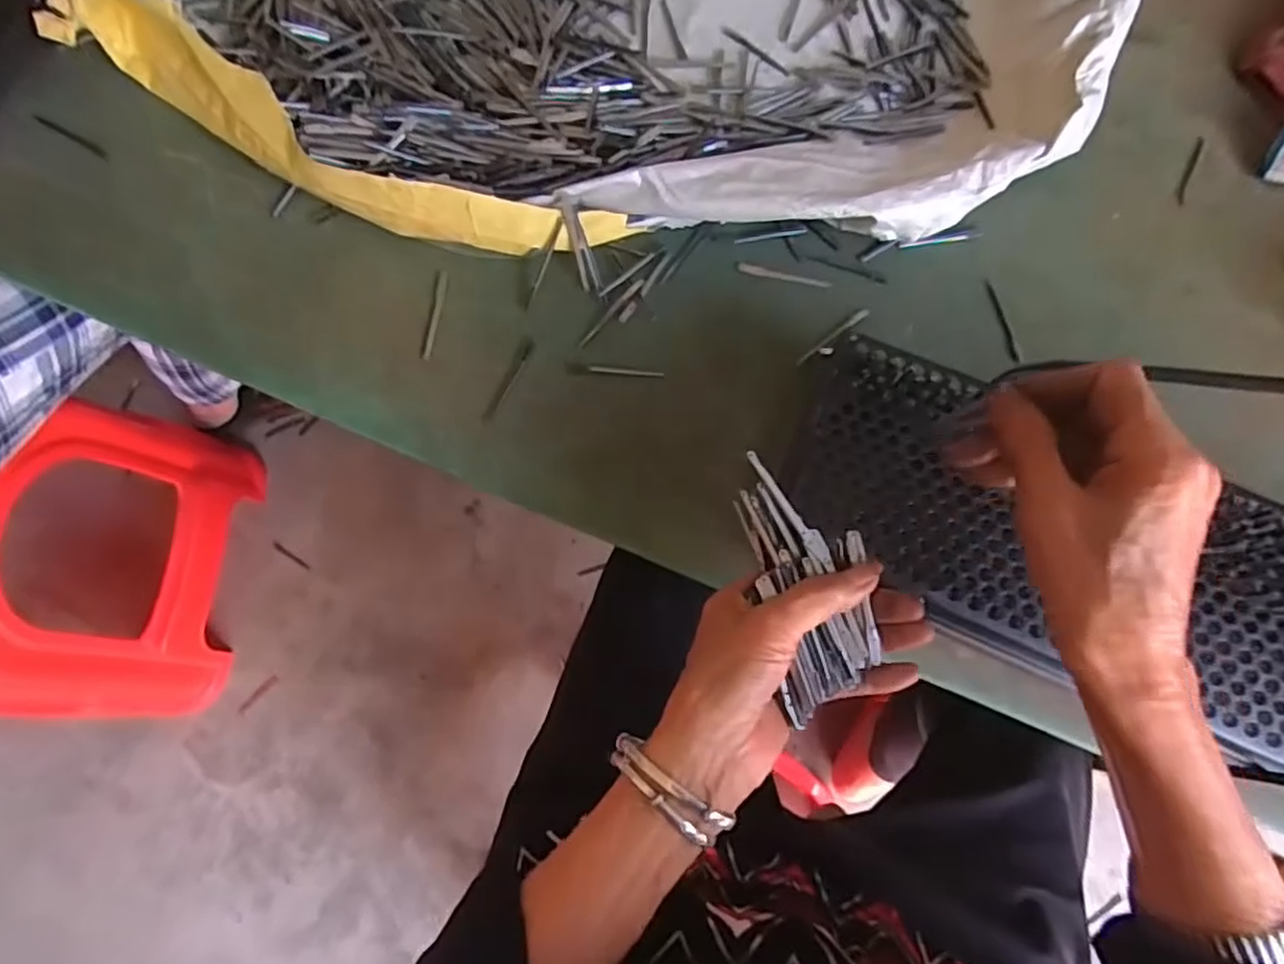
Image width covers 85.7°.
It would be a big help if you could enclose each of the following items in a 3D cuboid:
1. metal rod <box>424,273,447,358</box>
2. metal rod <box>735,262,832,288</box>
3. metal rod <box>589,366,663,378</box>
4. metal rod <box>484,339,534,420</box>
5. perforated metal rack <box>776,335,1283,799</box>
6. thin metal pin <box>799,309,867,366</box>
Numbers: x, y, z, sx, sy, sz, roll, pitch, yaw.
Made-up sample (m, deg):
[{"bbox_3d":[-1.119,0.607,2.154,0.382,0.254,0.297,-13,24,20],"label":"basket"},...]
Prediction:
[{"bbox_3d":[-0.147,-0.119,0.493,0.007,0.004,0.067,7,78,1],"label":"metal rod"},{"bbox_3d":[0.104,-0.151,0.509,0.070,0.004,0.007,12,78,2],"label":"metal rod"},{"bbox_3d":[-0.011,-0.077,0.484,0.053,0.004,0.004,5,78,1],"label":"metal rod"},{"bbox_3d":[-0.091,-0.071,0.480,0.007,0.004,0.063,25,79,5],"label":"metal rod"},{"bbox_3d":[0.355,0.090,0.396,0.578,0.069,0.158,24,79,7],"label":"perforated metal rack"},{"bbox_3d":[0.137,-0.105,0.496,0.068,0.005,0.006,-37,81,-7],"label":"thin metal pin"}]

